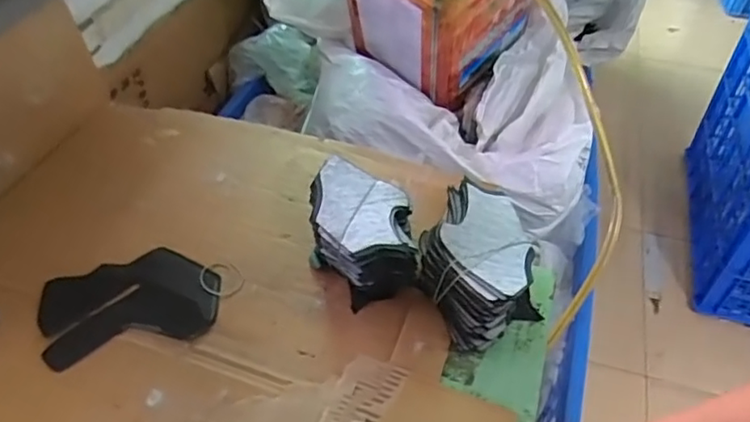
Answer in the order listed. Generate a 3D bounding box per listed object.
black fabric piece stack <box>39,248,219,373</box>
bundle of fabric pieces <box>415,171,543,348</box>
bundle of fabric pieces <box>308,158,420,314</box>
[{"bbox_3d":[-0.273,0.101,0.684,0.187,0.010,0.130,-15,49,-17],"label":"black fabric piece stack"},{"bbox_3d":[0.113,0.057,0.688,0.116,0.106,0.151,-23,51,-23],"label":"bundle of fabric pieces"},{"bbox_3d":[-0.015,0.027,0.705,0.110,0.105,0.130,-5,46,-8],"label":"bundle of fabric pieces"}]

